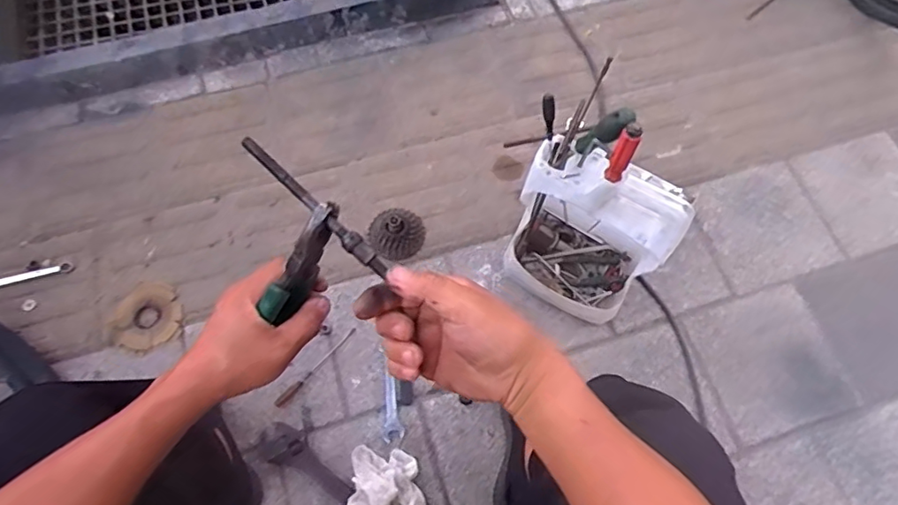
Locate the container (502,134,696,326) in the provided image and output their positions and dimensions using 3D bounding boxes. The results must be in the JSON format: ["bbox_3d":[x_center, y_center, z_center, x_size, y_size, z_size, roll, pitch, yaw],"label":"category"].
[{"bbox_3d":[0.224,-0.036,0.927,0.225,0.375,0.188,27,70,10],"label":"container"}]

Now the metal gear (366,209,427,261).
[{"bbox_3d":[-0.103,-0.038,1.098,0.102,0.062,0.104,0,69,-1],"label":"metal gear"}]

